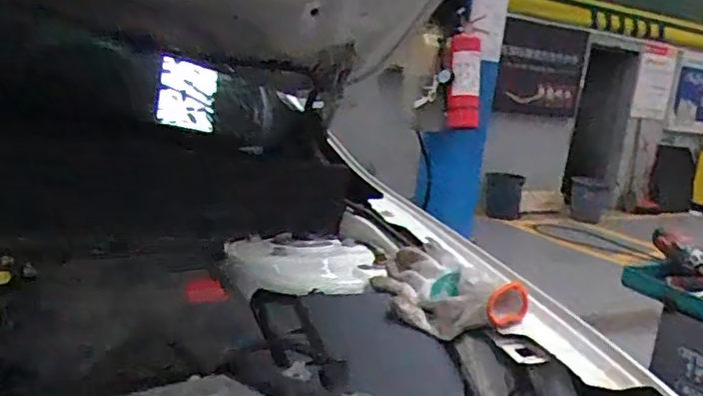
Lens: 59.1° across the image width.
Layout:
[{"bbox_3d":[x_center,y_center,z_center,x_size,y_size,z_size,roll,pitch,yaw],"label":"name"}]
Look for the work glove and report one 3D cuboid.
[{"bbox_3d":[0.102,0.110,0.757,0.110,0.070,0.209,1,12,-25],"label":"work glove"}]

